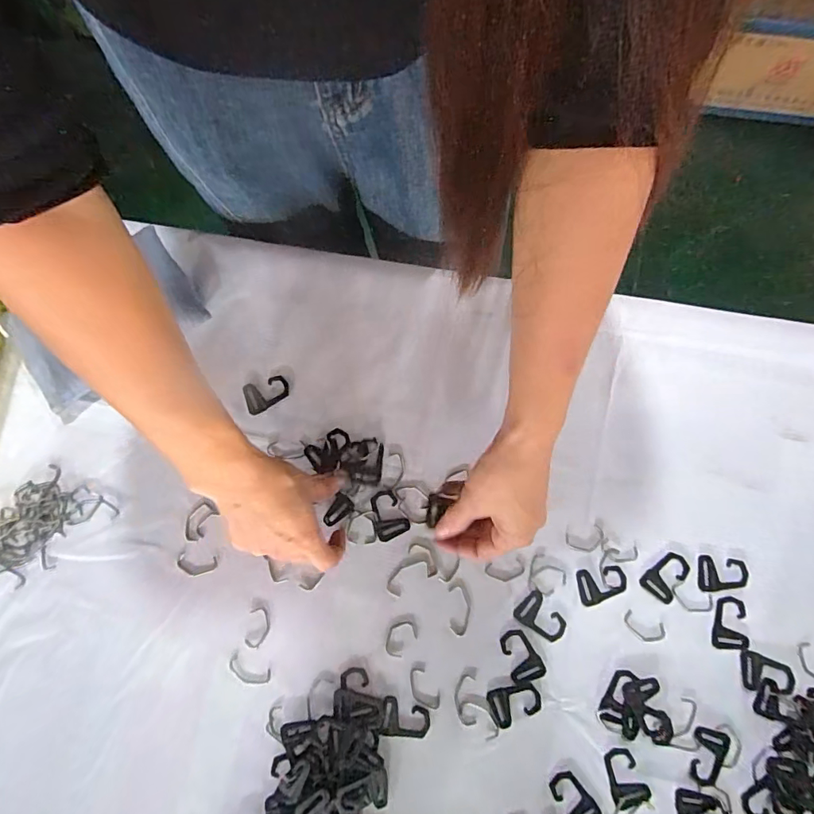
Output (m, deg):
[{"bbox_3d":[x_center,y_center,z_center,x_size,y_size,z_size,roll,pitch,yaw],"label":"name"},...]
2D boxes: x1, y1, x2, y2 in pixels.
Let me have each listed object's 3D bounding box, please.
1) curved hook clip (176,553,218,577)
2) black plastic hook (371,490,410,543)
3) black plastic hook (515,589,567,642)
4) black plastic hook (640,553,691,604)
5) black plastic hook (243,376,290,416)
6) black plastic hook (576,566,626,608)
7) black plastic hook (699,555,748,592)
[{"bbox_3d":[-0.188,0.142,0.433,0.036,0.004,0.018,6,79,2],"label":"curved hook clip"},{"bbox_3d":[-0.018,0.097,0.437,0.030,0.004,0.042,-23,80,-3],"label":"black plastic hook"},{"bbox_3d":[0.116,0.183,0.419,0.043,0.004,0.029,41,82,8],"label":"black plastic hook"},{"bbox_3d":[0.227,0.147,0.424,0.030,0.004,0.042,38,82,8],"label":"black plastic hook"},{"bbox_3d":[-0.133,-0.012,0.459,0.041,0.004,0.030,-19,79,-3],"label":"black plastic hook"},{"bbox_3d":[0.170,0.155,0.423,0.041,0.004,0.029,-9,79,-1],"label":"black plastic hook"},{"bbox_3d":[0.275,0.147,0.424,0.040,0.006,0.031,4,79,2],"label":"black plastic hook"}]

